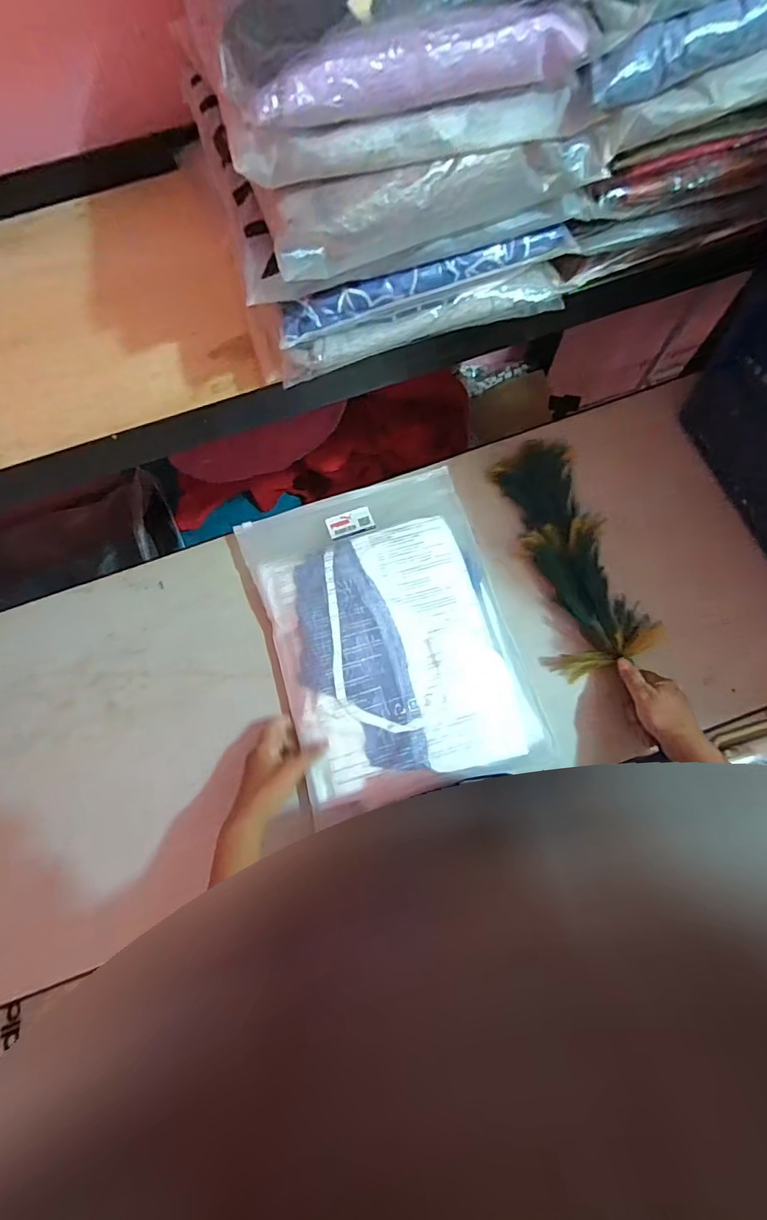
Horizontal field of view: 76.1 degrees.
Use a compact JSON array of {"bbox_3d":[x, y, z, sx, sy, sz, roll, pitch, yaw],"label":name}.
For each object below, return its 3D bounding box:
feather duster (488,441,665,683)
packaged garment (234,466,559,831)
[{"bbox_3d":[0.229,-0.073,0.618,0.115,0.052,0.294,-16,75,-3],"label":"feather duster"},{"bbox_3d":[0.004,0.021,0.602,0.282,0.041,0.387,-18,75,-3],"label":"packaged garment"}]

